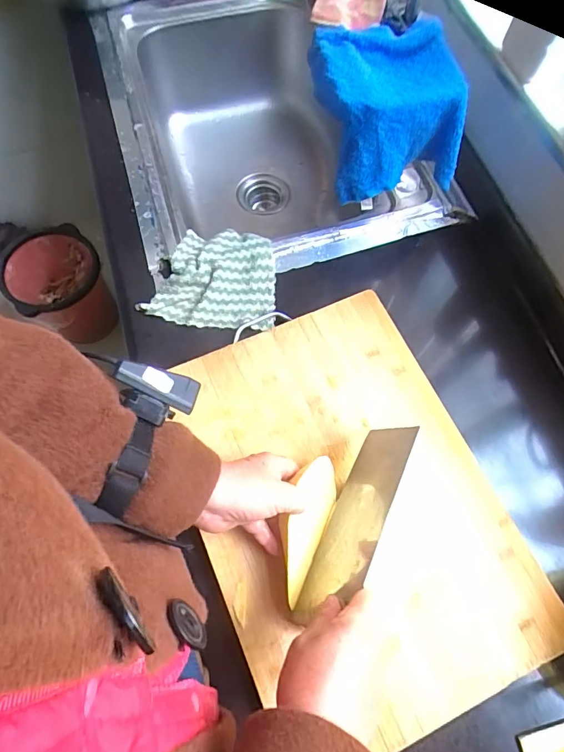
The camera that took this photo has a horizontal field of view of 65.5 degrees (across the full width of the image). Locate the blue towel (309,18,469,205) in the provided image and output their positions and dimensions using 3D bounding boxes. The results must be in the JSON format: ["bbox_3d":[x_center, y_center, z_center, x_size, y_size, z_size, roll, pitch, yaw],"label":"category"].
[{"bbox_3d":[0.127,-0.339,0.562,0.157,0.116,0.173,-16,70,-7],"label":"blue towel"}]

